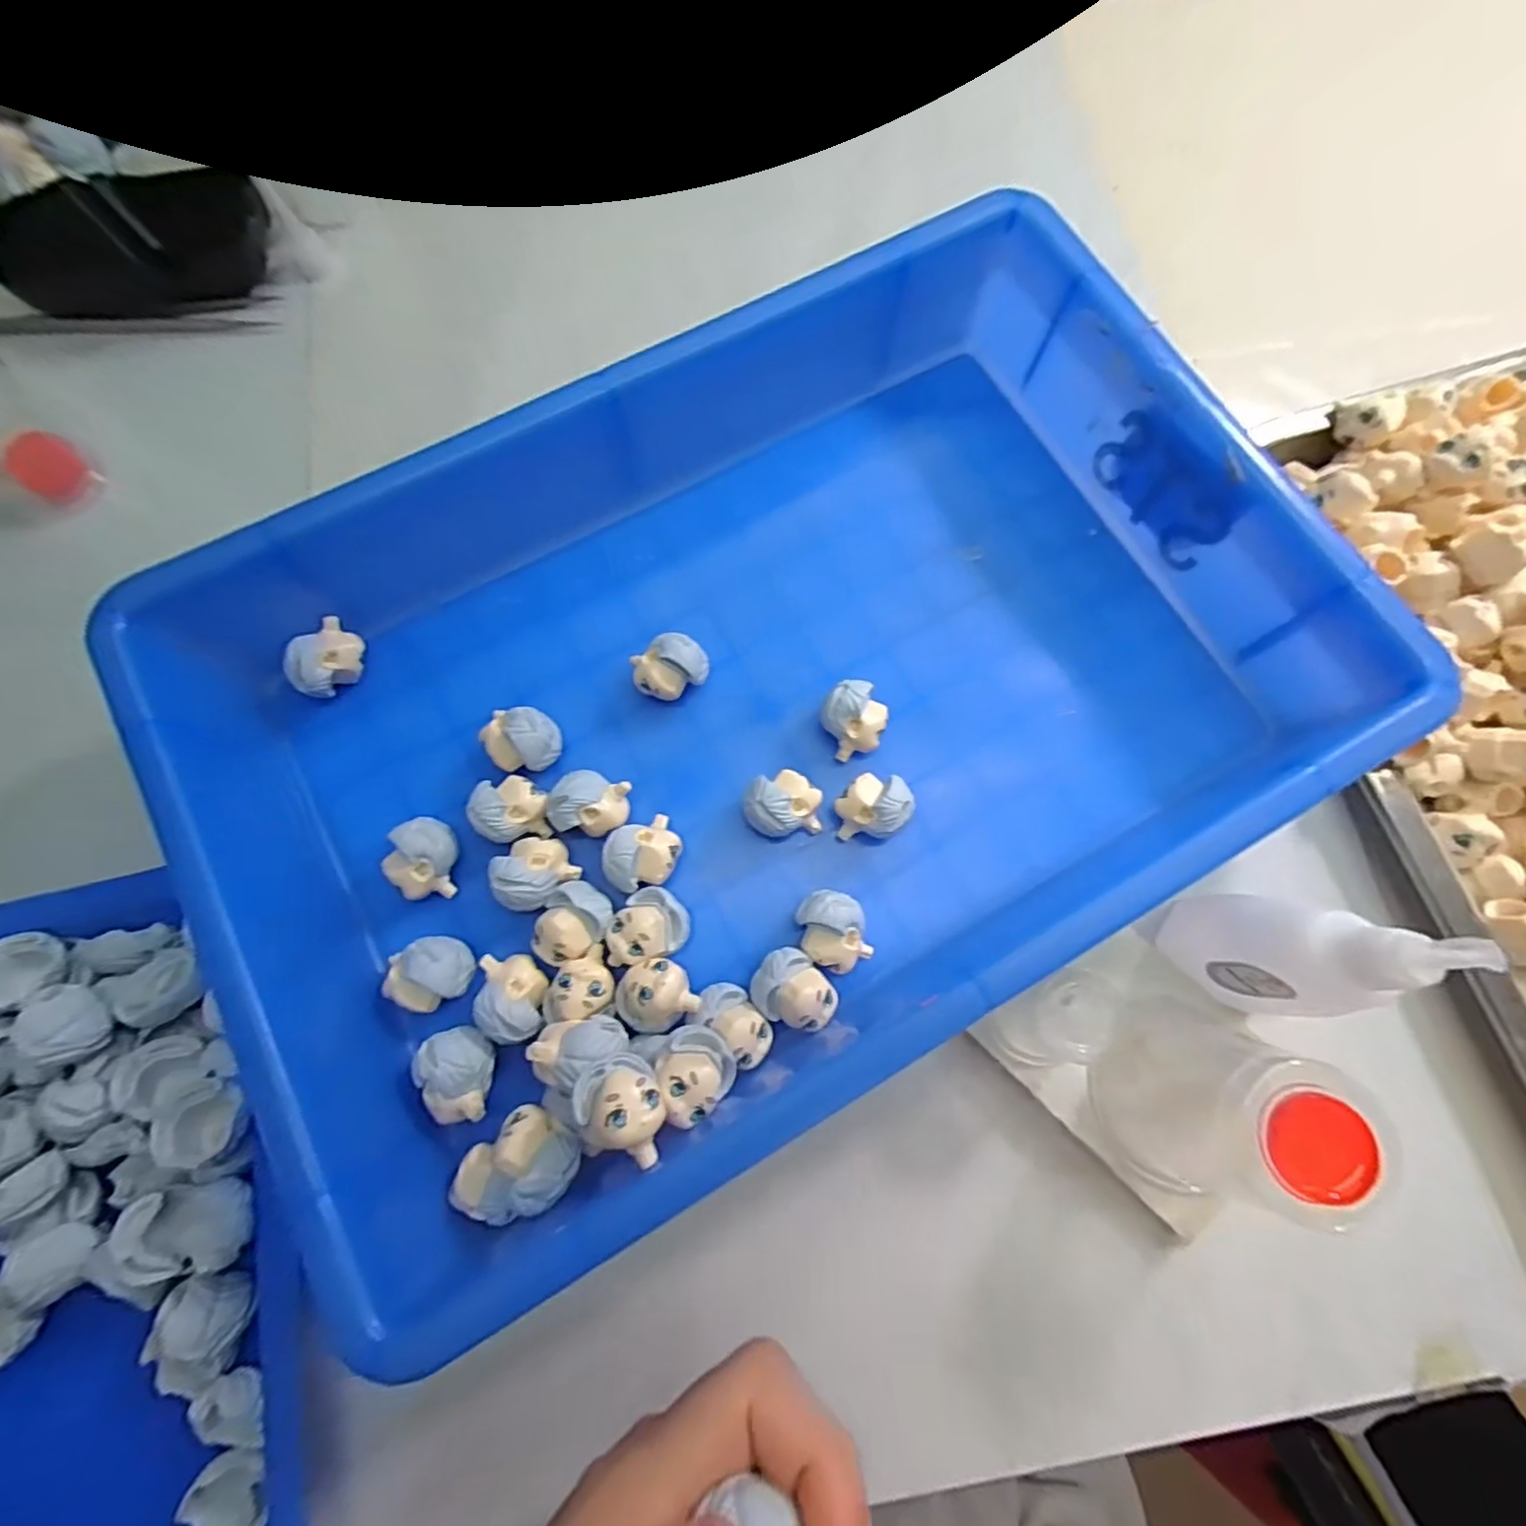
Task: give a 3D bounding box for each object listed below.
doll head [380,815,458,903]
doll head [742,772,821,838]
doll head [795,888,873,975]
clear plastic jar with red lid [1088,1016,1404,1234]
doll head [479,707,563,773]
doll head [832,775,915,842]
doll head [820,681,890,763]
[{"bbox_3d":[-0.121,0.034,0.239,0.019,0.023,0.028,6,76,2],"label":"doll head"},{"bbox_3d":[0.007,0.016,0.244,0.027,0.024,0.023,-12,77,-3],"label":"doll head"},{"bbox_3d":[0.025,0.059,0.234,0.023,0.023,0.027,-13,77,-3],"label":"doll head"},{"bbox_3d":[0.138,0.105,0.200,0.052,0.073,0.056,0,76,0],"label":"clear plastic jar with red lid"},{"bbox_3d":[-0.090,-0.008,0.250,0.026,0.025,0.022,-4,76,-1],"label":"doll head"},{"bbox_3d":[0.040,0.018,0.245,0.023,0.021,0.027,41,80,9],"label":"doll head"},{"bbox_3d":[0.035,-0.015,0.252,0.023,0.023,0.024,0,76,0],"label":"doll head"}]

